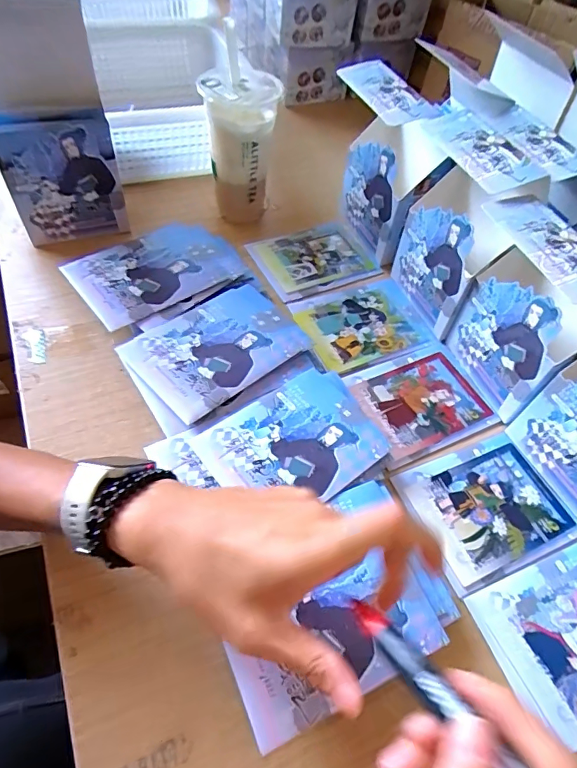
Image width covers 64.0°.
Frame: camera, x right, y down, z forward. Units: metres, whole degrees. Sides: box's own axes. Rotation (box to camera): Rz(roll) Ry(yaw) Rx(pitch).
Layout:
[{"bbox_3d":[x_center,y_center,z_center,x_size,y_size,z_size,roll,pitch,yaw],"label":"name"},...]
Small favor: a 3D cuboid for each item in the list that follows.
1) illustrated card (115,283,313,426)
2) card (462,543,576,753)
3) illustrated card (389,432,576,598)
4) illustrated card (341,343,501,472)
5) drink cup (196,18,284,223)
[{"bbox_3d":[-0.067,-0.040,0.451,0.162,0.009,0.113,-35,64,-26],"label":"illustrated card"},{"bbox_3d":[0.226,0.192,0.356,0.141,0.004,0.110,-16,57,-16],"label":"card"},{"bbox_3d":[0.177,0.109,0.413,0.135,0.004,0.108,-17,58,-17],"label":"illustrated card"},{"bbox_3d":[0.132,0.017,0.472,0.141,0.010,0.108,-18,59,-19],"label":"illustrated card"},{"bbox_3d":[-0.057,-0.292,0.550,0.082,0.212,0.086,1,54,-5],"label":"drink cup"}]

